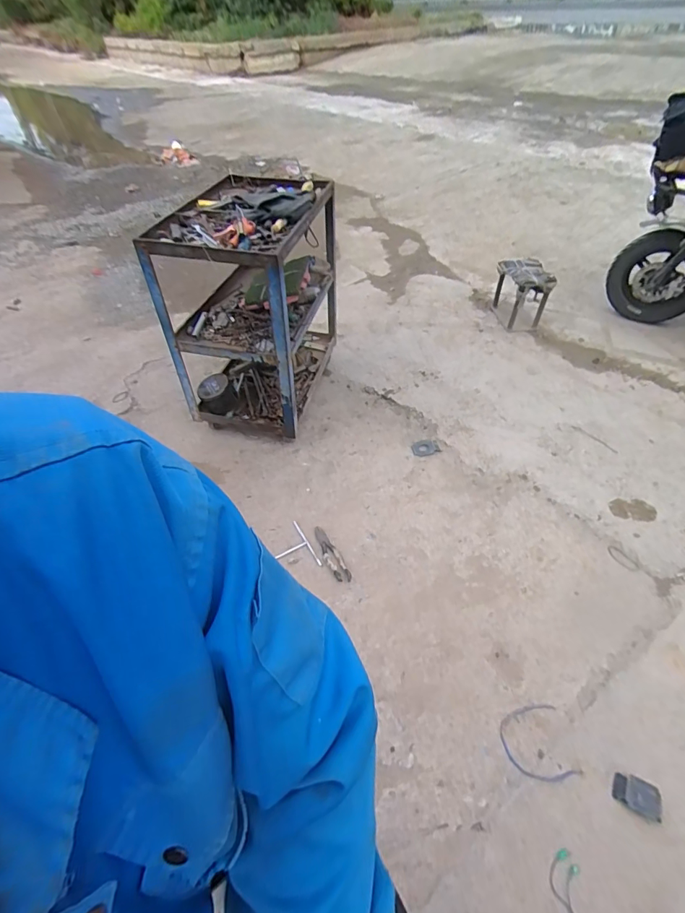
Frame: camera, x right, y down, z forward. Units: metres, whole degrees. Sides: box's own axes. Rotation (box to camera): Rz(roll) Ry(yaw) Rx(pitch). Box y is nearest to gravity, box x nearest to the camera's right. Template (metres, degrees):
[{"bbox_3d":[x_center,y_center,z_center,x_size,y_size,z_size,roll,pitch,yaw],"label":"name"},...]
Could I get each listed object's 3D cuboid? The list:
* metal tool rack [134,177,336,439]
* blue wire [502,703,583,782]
[{"bbox_3d":[-0.298,-0.571,1.535,0.435,0.628,0.685,9,46,7],"label":"metal tool rack"},{"bbox_3d":[0.415,0.614,0.903,0.139,0.005,0.135,-4,45,-5],"label":"blue wire"}]

